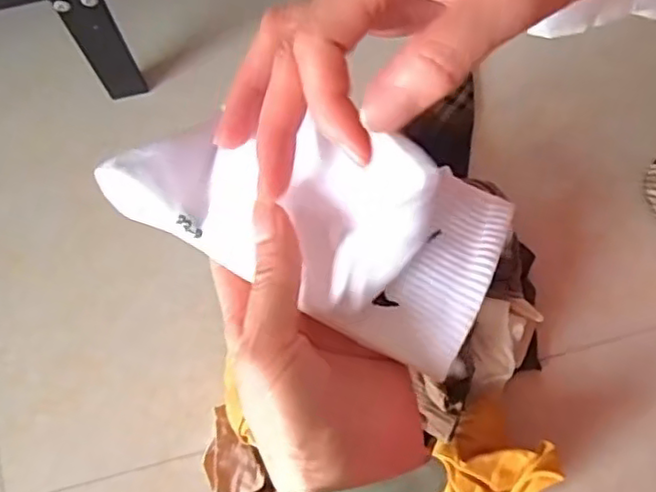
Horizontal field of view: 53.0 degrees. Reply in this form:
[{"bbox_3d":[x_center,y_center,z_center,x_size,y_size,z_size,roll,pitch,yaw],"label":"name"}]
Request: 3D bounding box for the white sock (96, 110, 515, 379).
[{"bbox_3d":[-0.019,-0.010,0.273,0.173,0.056,0.081,17,75,15],"label":"white sock"}]

